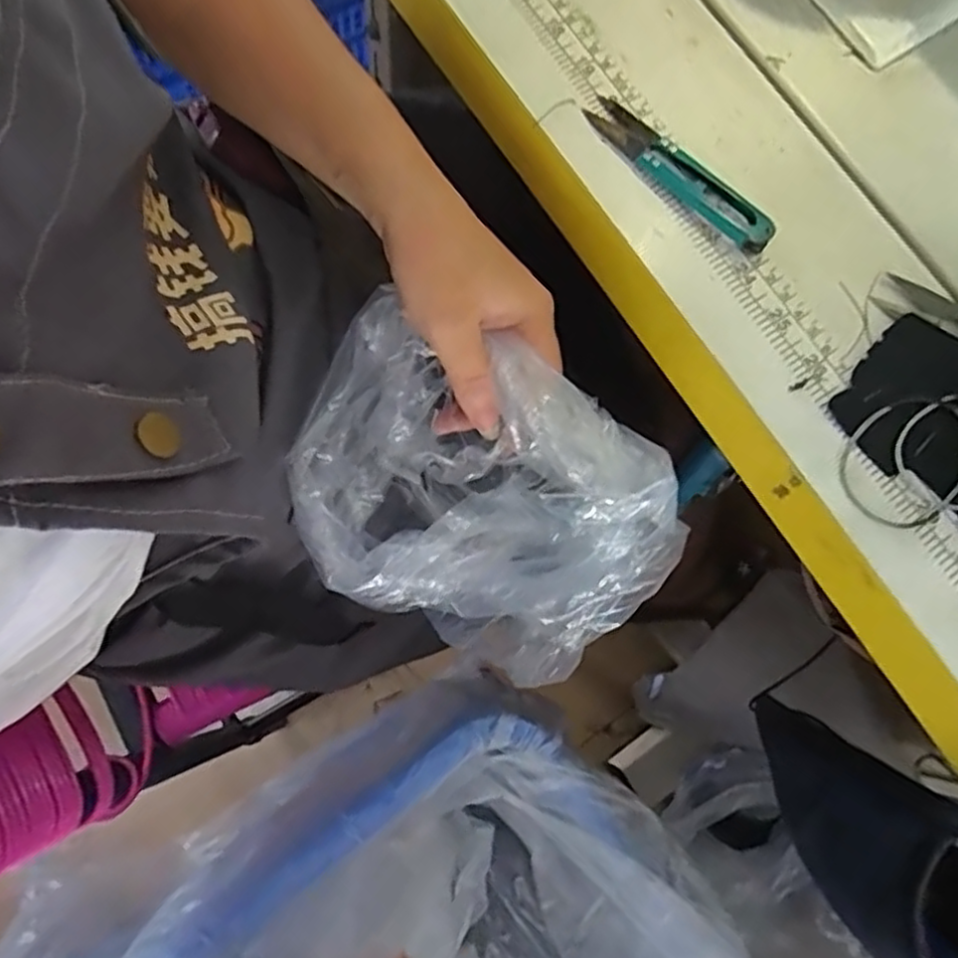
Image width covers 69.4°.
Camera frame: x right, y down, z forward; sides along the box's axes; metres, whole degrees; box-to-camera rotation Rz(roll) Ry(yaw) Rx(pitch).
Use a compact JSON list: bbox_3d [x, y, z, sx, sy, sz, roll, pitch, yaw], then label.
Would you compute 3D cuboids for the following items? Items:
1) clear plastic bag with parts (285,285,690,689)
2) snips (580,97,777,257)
[{"bbox_3d":[-0.006,0.013,0.343,0.181,0.127,0.129,28,81,4],"label":"clear plastic bag with parts"},{"bbox_3d":[0.091,-0.140,0.315,0.101,0.009,0.020,44,76,6],"label":"snips"}]

